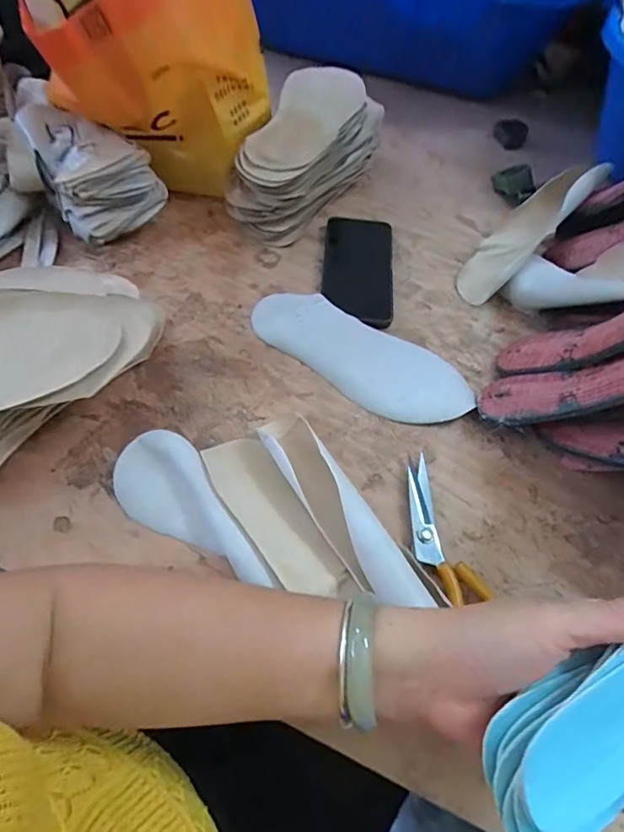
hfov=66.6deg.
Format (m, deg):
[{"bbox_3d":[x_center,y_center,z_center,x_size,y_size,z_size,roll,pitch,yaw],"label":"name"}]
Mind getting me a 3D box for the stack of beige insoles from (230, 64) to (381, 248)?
[{"bbox_3d":[-0.003,-0.323,0.571,0.119,0.122,0.242,21,58,10],"label":"stack of beige insoles"}]

